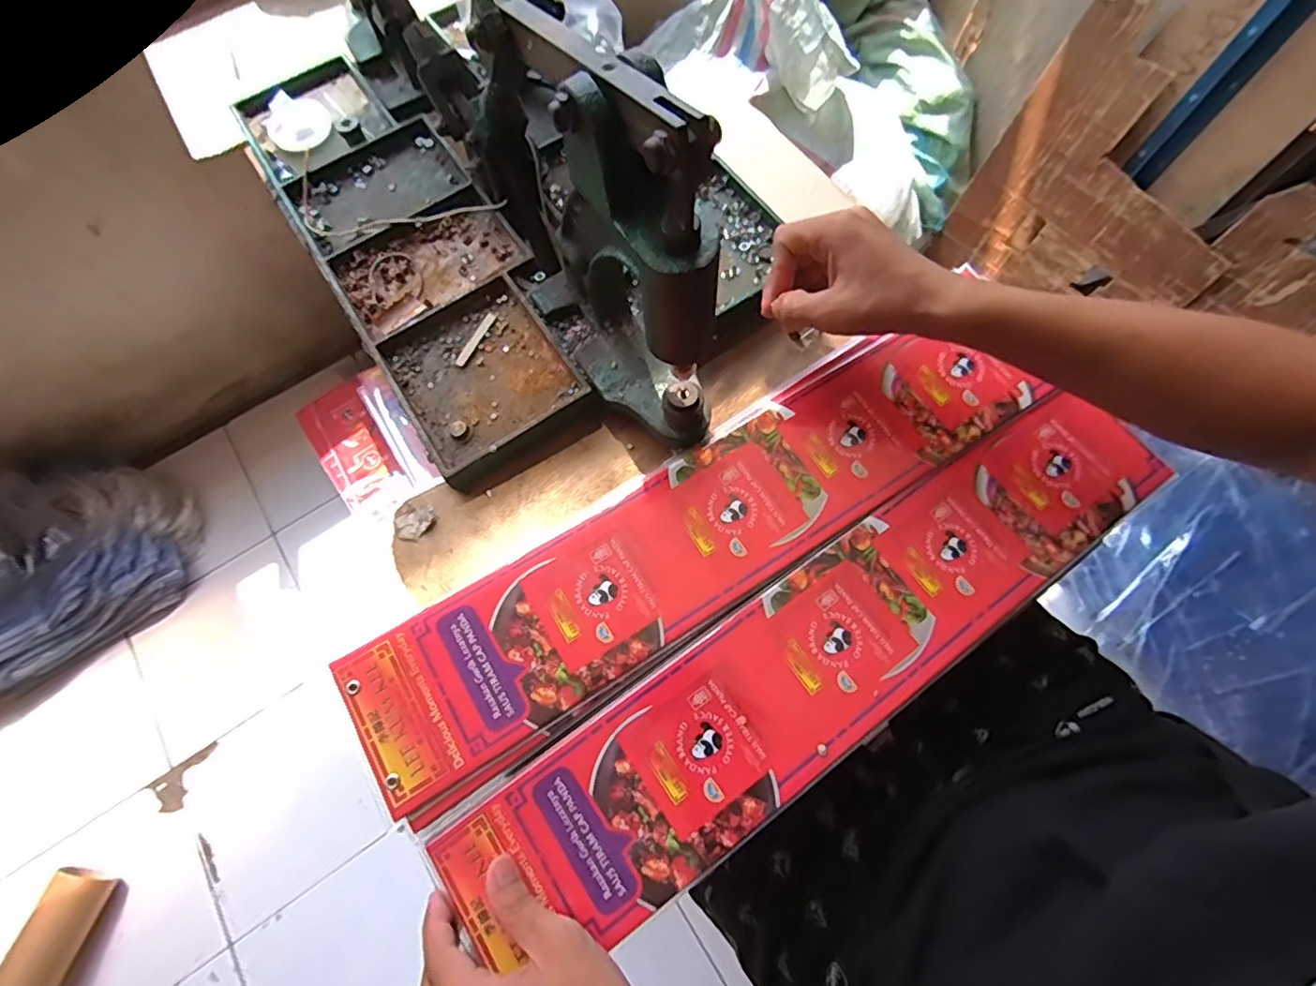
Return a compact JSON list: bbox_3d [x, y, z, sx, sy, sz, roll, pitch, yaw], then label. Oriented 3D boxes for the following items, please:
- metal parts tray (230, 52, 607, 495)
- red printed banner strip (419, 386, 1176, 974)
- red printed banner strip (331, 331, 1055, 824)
[{"bbox_3d":[-0.232,-0.238,0.529,0.153,0.027,0.503,-33,71,-10],"label":"metal parts tray"},{"bbox_3d":[0.119,0.102,0.392,0.549,0.007,0.110,-33,73,-11],"label":"red printed banner strip"},{"bbox_3d":[0.037,0.022,0.409,0.510,0.008,0.109,-31,74,-11],"label":"red printed banner strip"}]

